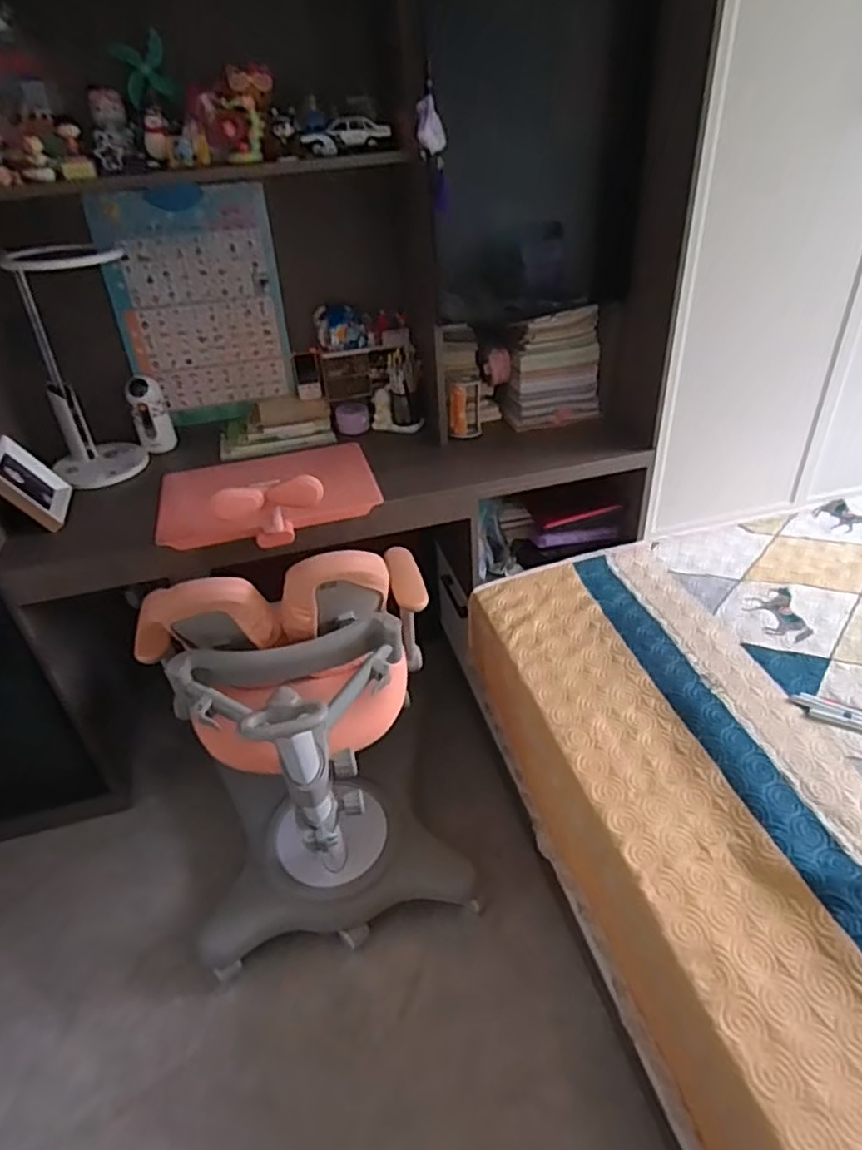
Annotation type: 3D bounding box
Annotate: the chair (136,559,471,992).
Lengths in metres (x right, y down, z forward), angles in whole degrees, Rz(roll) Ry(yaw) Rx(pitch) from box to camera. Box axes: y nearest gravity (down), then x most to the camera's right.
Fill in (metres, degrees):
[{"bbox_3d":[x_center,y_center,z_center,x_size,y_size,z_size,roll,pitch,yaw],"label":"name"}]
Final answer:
[{"bbox_3d":[-0.228,0.333,1.244,0.513,0.762,0.482,-8,37,-7],"label":"chair"}]

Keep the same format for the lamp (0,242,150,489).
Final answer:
[{"bbox_3d":[-0.742,-0.447,1.425,0.273,0.472,0.179,-19,39,-21],"label":"lamp"}]

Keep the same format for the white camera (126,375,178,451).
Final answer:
[{"bbox_3d":[-0.670,-0.386,1.582,0.080,0.170,0.088,-16,38,-17],"label":"white camera"}]

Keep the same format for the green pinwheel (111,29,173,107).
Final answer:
[{"bbox_3d":[-0.539,-0.950,1.238,0.084,0.101,0.020,-23,57,-11],"label":"green pinwheel"}]

